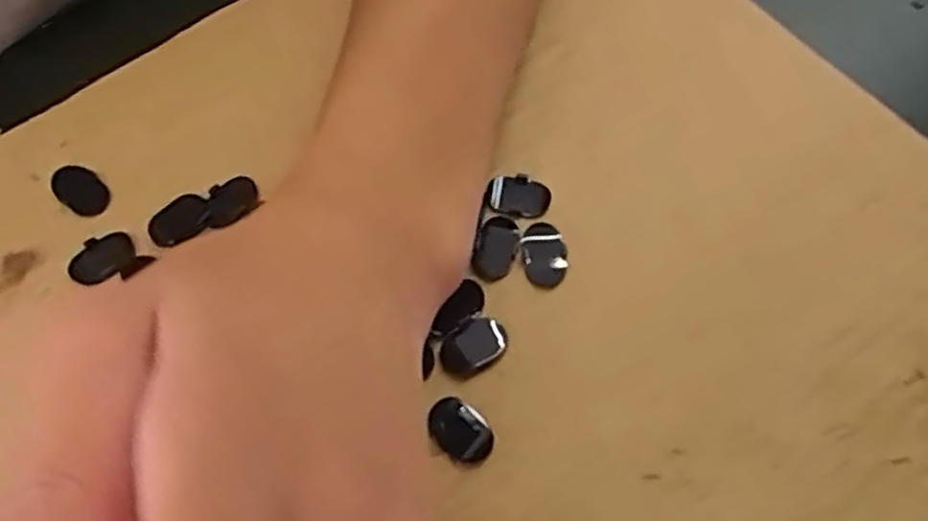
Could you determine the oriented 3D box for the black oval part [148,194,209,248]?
[{"bbox_3d":[-0.091,-0.013,0.243,0.019,0.004,0.013,-34,71,-14],"label":"black oval part"}]

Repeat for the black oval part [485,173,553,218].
[{"bbox_3d":[0.017,-0.020,0.244,0.020,0.005,0.014,3,66,1],"label":"black oval part"}]

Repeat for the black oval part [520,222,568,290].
[{"bbox_3d":[0.025,-0.001,0.238,0.014,0.004,0.021,-6,66,-4],"label":"black oval part"}]

